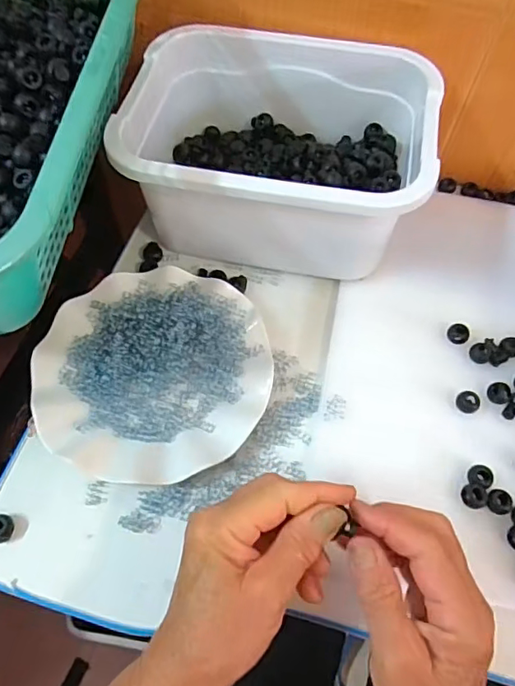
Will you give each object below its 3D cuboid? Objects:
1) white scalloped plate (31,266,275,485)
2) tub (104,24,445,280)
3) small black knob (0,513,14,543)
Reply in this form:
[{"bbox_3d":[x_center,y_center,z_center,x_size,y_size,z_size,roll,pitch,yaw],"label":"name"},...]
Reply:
[{"bbox_3d":[-0.082,0.021,0.418,0.178,0.029,0.175,1,62,-2],"label":"white scalloped plate"},{"bbox_3d":[0.016,-0.167,0.463,0.242,0.117,0.186,9,62,2],"label":"tub"},{"bbox_3d":[-0.180,0.130,0.366,0.017,0.012,0.018,1,62,-2],"label":"small black knob"}]

